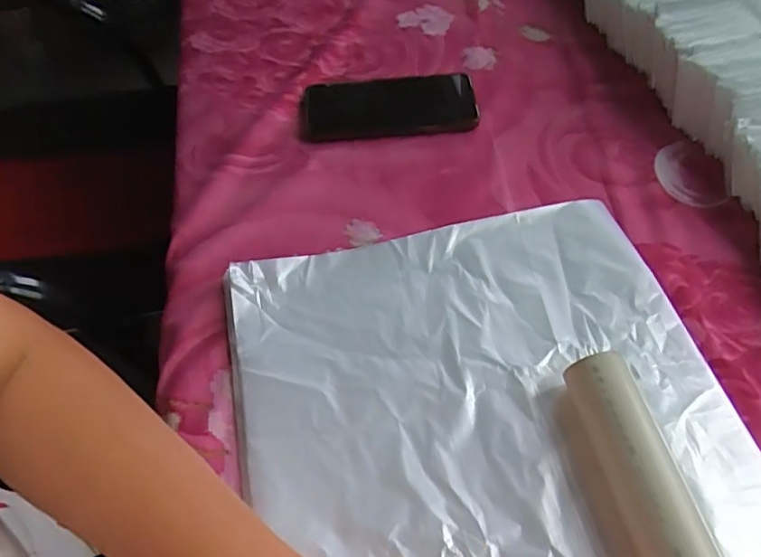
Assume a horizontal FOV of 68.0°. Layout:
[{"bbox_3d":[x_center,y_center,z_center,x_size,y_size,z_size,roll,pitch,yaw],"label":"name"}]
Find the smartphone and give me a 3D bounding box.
[{"bbox_3d":[0.008,-0.172,0.559,0.168,0.012,0.089,-6,59,3],"label":"smartphone"}]

